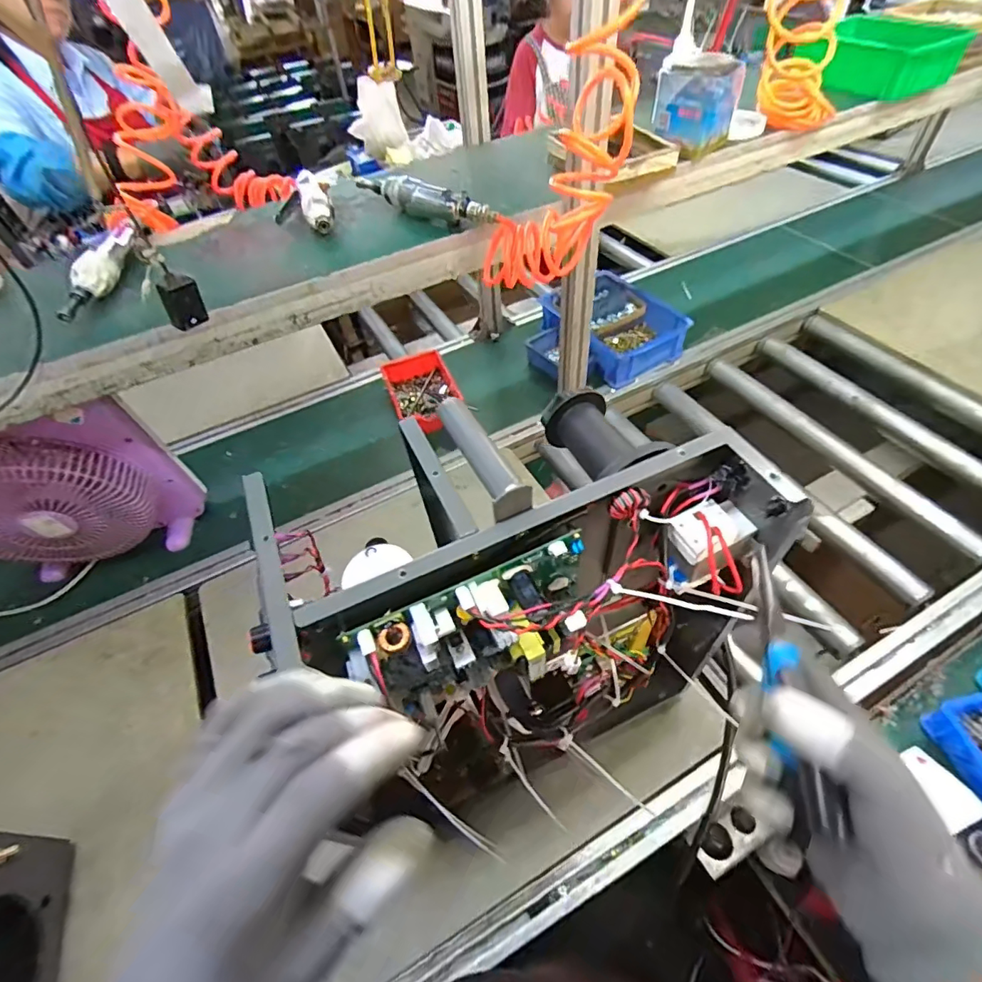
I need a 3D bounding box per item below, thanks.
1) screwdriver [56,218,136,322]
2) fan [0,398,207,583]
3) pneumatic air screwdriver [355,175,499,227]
[{"bbox_3d":[-0.503,-0.281,0.644,0.045,0.043,0.182,-6,51,1],"label":"screwdriver"},{"bbox_3d":[-0.677,0.015,0.798,0.321,0.316,0.113,-15,52,-6],"label":"fan"},{"bbox_3d":[-0.103,-0.419,0.721,0.275,0.044,0.046,31,61,27],"label":"pneumatic air screwdriver"}]

